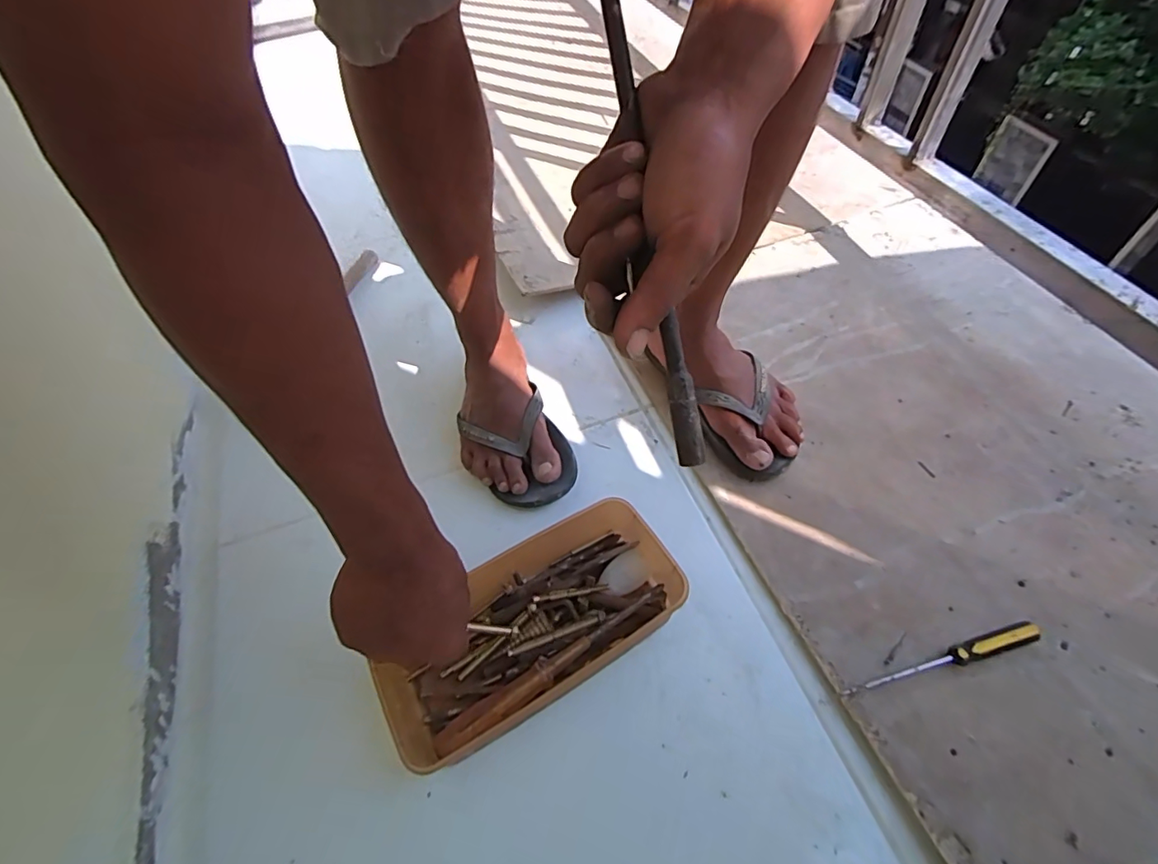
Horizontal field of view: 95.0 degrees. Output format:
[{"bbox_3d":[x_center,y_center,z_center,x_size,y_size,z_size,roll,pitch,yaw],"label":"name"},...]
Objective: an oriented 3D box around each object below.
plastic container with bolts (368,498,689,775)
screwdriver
[{"bbox_3d":[-0.042,0.171,0.470,0.265,0.068,0.136,-29,58,-15],"label":"plastic container with bolts"},{"bbox_3d":[0.307,0.193,0.447,0.176,0.013,0.016,-15,55,-6],"label":"screwdriver"}]

